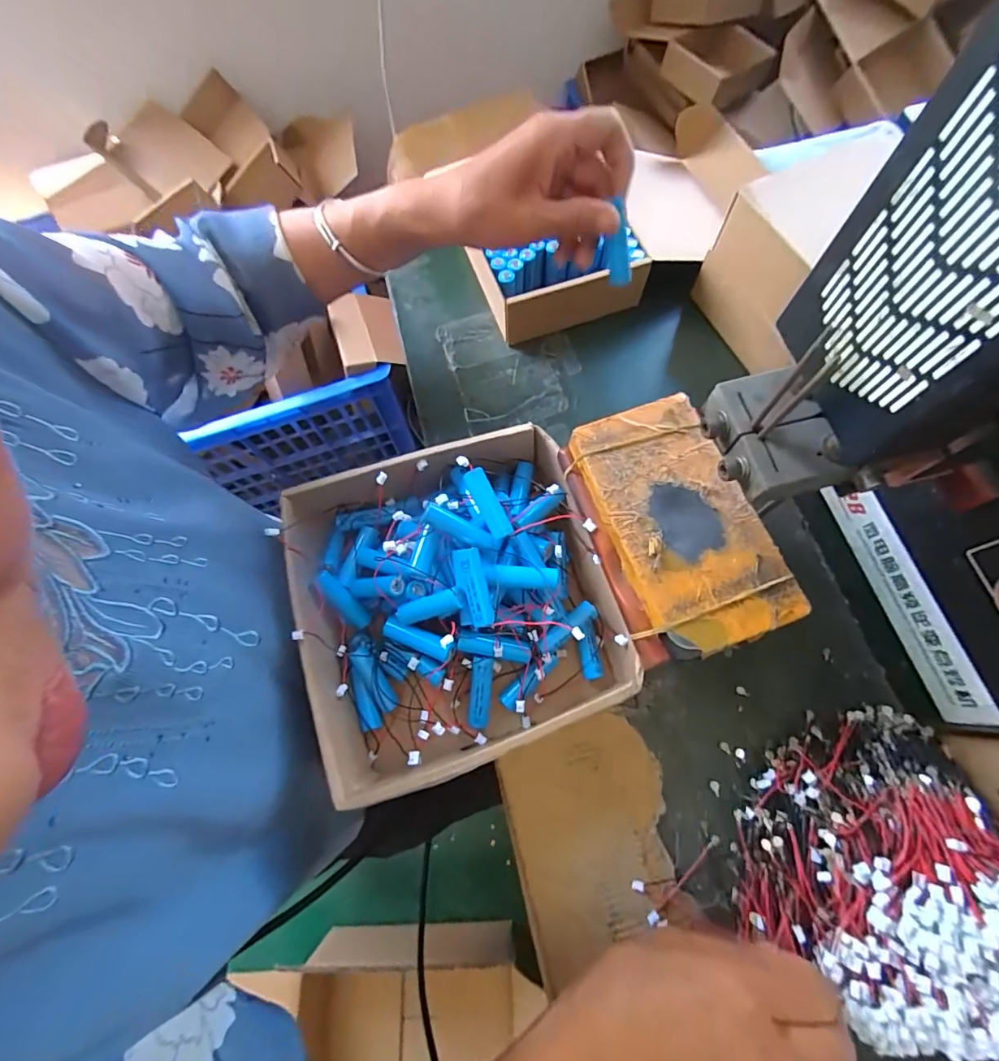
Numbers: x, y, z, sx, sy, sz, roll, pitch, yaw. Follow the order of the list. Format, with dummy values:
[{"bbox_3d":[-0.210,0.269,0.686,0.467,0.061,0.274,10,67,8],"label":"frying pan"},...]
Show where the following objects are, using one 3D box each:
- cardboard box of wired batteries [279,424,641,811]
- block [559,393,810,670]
[{"bbox_3d":[-0.031,0.045,0.332,0.207,0.073,0.209,-21,71,-5],"label":"cardboard box of wired batteries"},{"bbox_3d":[0.103,-0.003,0.292,0.089,0.038,0.148,-19,71,-4],"label":"block"}]

